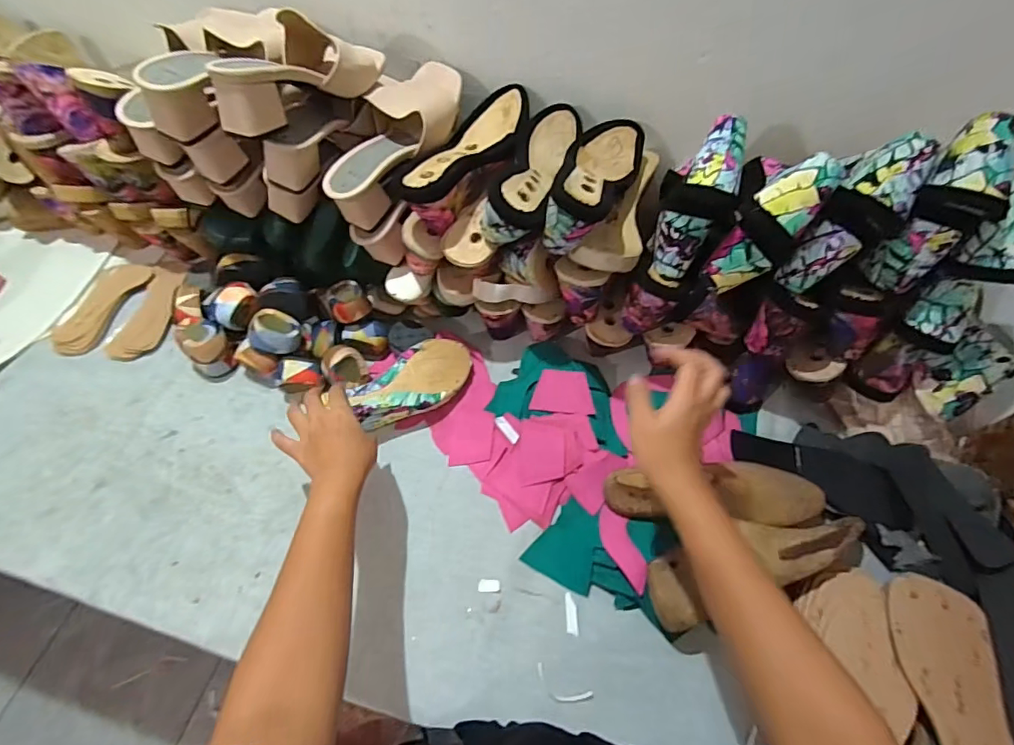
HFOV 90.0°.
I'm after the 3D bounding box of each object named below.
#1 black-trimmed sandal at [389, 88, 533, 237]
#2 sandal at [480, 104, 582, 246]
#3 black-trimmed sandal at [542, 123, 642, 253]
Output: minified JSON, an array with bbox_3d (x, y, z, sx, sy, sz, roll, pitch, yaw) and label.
[{"bbox_3d":[-0.051,-0.263,0.614,0.086,0.073,0.235,27,63,15],"label":"black-trimmed sandal"},{"bbox_3d":[0.030,-0.242,0.576,0.077,0.072,0.224,13,60,8],"label":"sandal"},{"bbox_3d":[0.098,-0.215,0.575,0.077,0.083,0.233,19,49,10],"label":"black-trimmed sandal"}]

